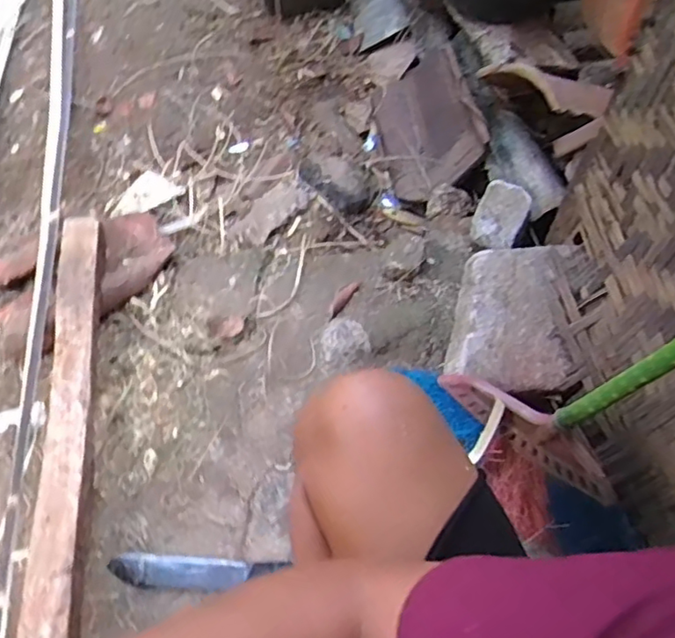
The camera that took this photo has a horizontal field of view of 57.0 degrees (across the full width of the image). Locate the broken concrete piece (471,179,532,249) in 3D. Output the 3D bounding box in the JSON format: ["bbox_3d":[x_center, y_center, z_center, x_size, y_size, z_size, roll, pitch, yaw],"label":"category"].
[{"bbox_3d":[0.252,-0.163,0.961,0.073,0.097,0.073,25,67,11],"label":"broken concrete piece"}]

